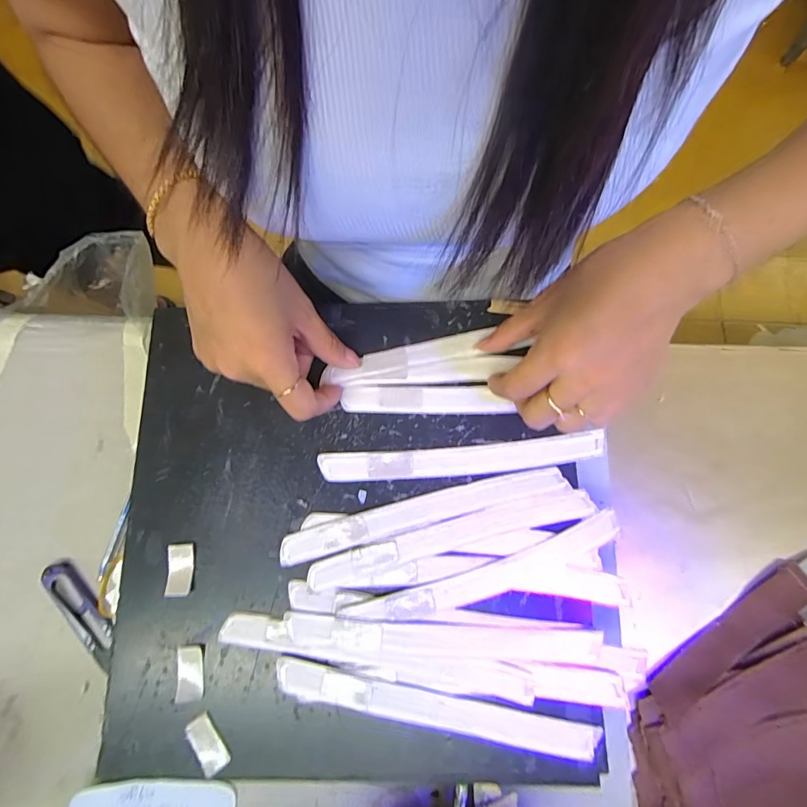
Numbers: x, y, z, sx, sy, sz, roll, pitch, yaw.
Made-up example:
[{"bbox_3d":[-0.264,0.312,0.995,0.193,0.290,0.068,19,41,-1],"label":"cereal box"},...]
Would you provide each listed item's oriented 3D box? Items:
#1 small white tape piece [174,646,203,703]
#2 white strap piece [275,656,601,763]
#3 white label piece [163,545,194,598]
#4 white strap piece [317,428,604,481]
[{"bbox_3d":[-0.132,0.166,0.265,0.016,0.004,0.030,-5,76,-1],"label":"small white tape piece"},{"bbox_3d":[0.018,0.183,0.258,0.192,0.004,0.020,11,77,3],"label":"white strap piece"},{"bbox_3d":[-0.145,0.108,0.280,0.017,0.004,0.032,-4,76,-1],"label":"white label piece"},{"bbox_3d":[0.040,0.037,0.296,0.192,0.004,0.020,-5,76,-1],"label":"white strap piece"}]

